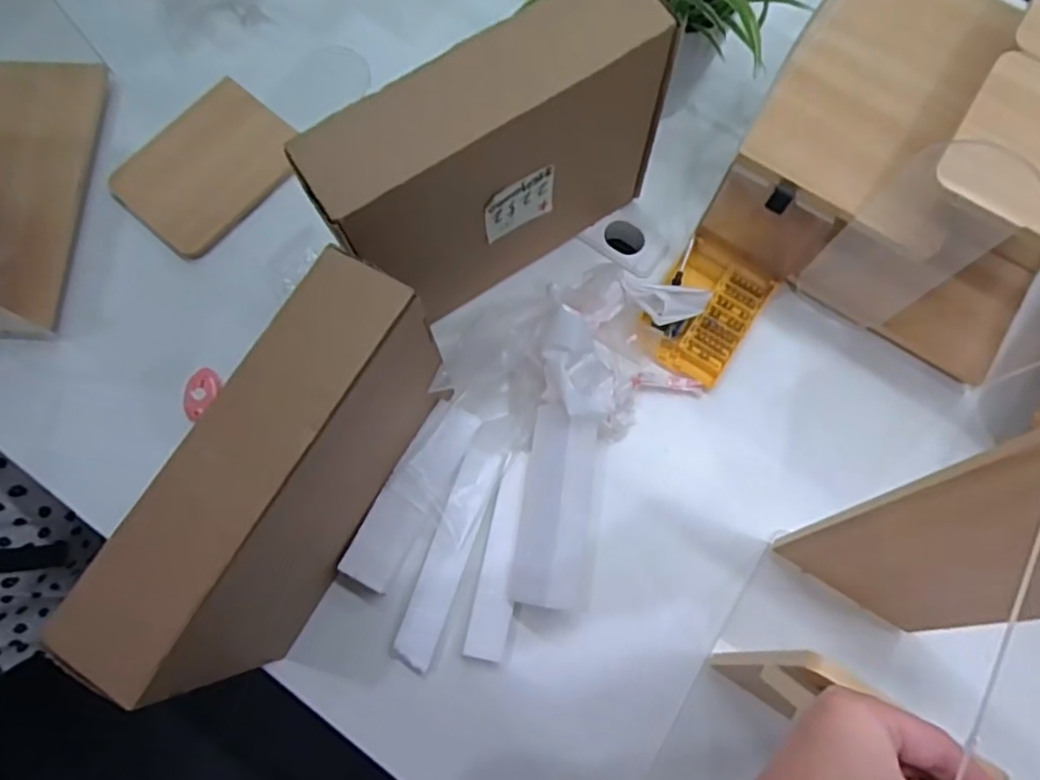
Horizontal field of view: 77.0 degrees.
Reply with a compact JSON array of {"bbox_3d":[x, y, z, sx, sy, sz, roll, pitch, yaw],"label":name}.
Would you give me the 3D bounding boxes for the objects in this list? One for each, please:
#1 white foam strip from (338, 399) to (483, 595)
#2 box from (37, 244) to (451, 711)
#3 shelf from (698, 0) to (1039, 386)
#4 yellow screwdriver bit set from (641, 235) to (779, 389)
[{"bbox_3d":[-0.109,0.110,0.688,0.062,0.014,0.202,32,76,-14],"label":"white foam strip"},{"bbox_3d":[-0.195,0.082,0.577,0.086,0.285,0.330,30,77,7],"label":"box"},{"bbox_3d":[0.441,-0.238,0.667,0.389,0.256,0.307,28,77,6],"label":"shelf"},{"bbox_3d":[0.205,-0.086,0.733,0.106,0.022,0.146,32,77,7],"label":"yellow screwdriver bit set"}]

